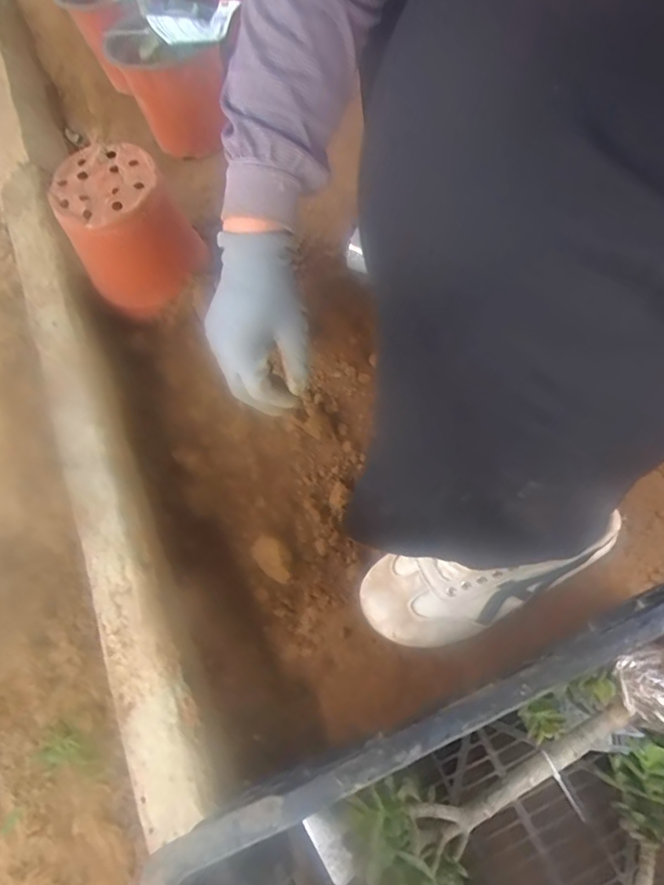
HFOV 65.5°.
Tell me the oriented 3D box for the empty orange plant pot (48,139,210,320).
[{"bbox_3d":[-0.229,-0.243,0.612,0.134,0.143,0.129,0,64,1],"label":"empty orange plant pot"}]

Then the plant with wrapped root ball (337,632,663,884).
[{"bbox_3d":[0.151,0.237,0.368,0.285,0.084,0.085,-22,65,-10],"label":"plant with wrapped root ball"}]

